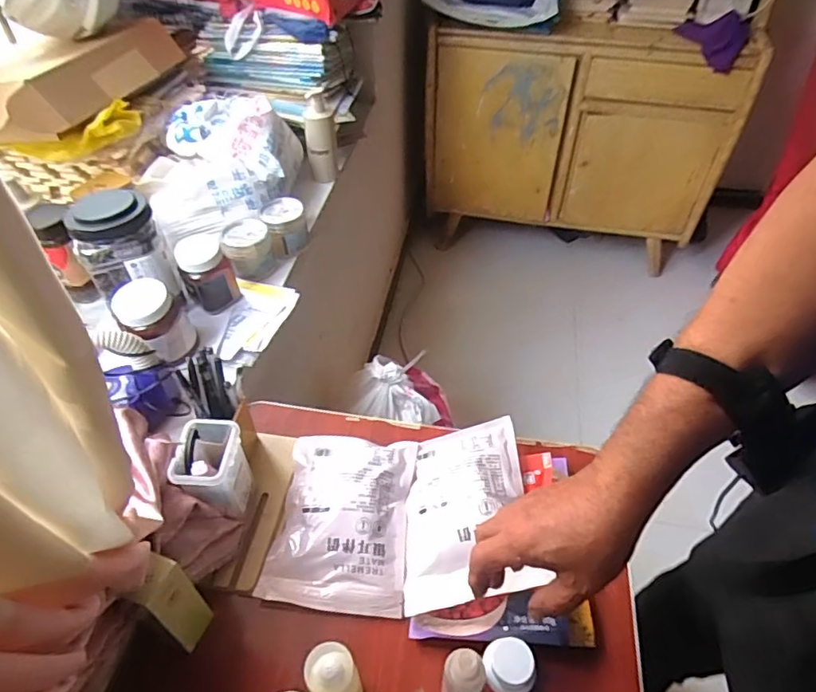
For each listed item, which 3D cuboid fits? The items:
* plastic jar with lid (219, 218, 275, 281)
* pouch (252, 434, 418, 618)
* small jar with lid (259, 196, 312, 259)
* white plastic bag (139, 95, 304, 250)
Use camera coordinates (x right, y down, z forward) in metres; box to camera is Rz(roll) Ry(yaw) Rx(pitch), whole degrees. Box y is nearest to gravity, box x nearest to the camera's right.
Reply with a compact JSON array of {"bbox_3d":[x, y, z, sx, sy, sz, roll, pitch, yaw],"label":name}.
[{"bbox_3d":[-0.279,-0.171,0.946,0.083,0.077,0.093,-16,49,-15],"label":"plastic jar with lid"},{"bbox_3d":[-0.080,0.206,0.670,0.161,0.034,0.211,5,47,5],"label":"pouch"},{"bbox_3d":[-0.221,-0.215,0.985,0.079,0.075,0.088,-17,49,-16],"label":"small jar with lid"},{"bbox_3d":[-0.344,-0.353,1.023,0.287,0.137,0.315,-10,48,-9],"label":"white plastic bag"}]

